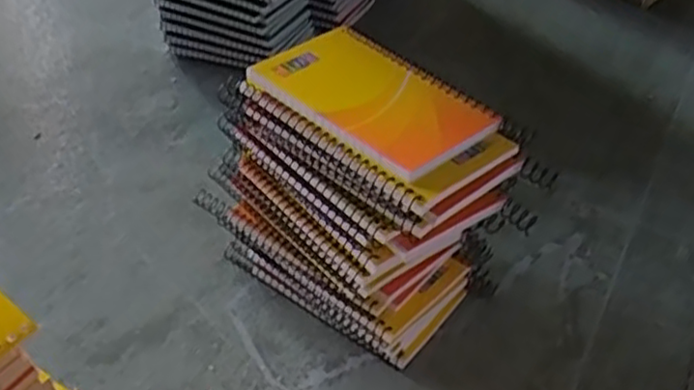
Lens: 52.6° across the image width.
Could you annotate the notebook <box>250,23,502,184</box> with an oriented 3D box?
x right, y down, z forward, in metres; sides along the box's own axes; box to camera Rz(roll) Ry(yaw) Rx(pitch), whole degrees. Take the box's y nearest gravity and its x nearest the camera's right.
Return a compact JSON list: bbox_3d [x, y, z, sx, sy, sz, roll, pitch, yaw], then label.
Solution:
[{"bbox_3d":[0.016,-0.056,0.398,0.078,0.012,0.129,-31,51,-31],"label":"notebook"}]

